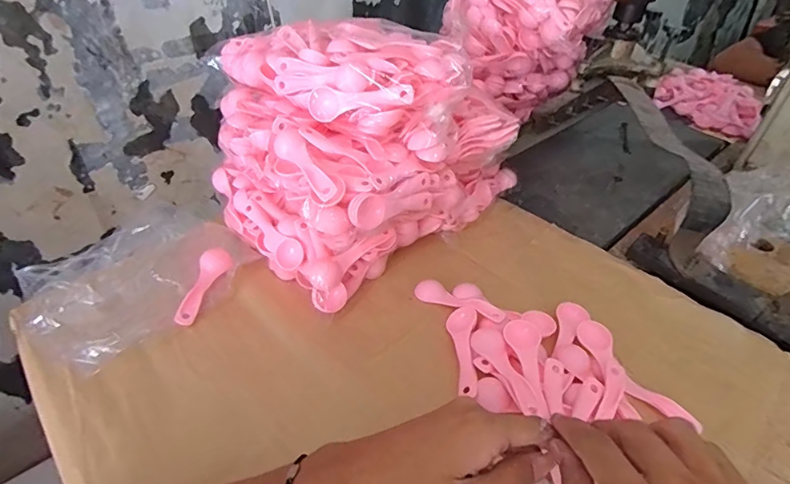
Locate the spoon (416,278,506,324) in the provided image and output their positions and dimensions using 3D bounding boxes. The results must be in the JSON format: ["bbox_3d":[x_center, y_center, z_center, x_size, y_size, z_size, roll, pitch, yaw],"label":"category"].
[{"bbox_3d":[0.072,0.069,0.516,0.110,0.012,0.031,16,38,36],"label":"spoon"}]

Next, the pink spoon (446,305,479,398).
[{"bbox_3d":[0.070,0.107,0.462,0.028,0.021,0.106,5,38,0],"label":"pink spoon"}]

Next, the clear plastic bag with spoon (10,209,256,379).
[{"bbox_3d":[-0.298,0.032,0.526,0.191,0.033,0.220,34,53,29],"label":"clear plastic bag with spoon"}]

